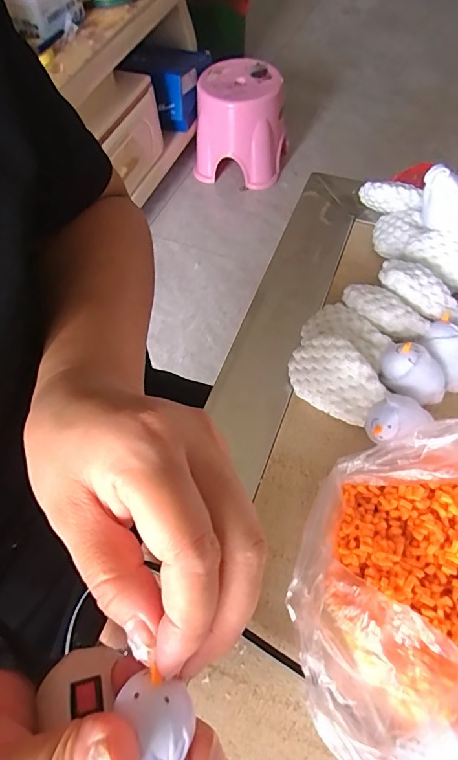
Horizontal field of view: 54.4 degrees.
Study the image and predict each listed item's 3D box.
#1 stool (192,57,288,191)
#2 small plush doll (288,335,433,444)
[{"bbox_3d":[0.042,-0.786,1.394,0.271,0.273,0.230,10,61,9],"label":"stool"},{"bbox_3d":[0.072,0.009,0.262,0.081,0.040,0.029,39,69,22],"label":"small plush doll"}]

